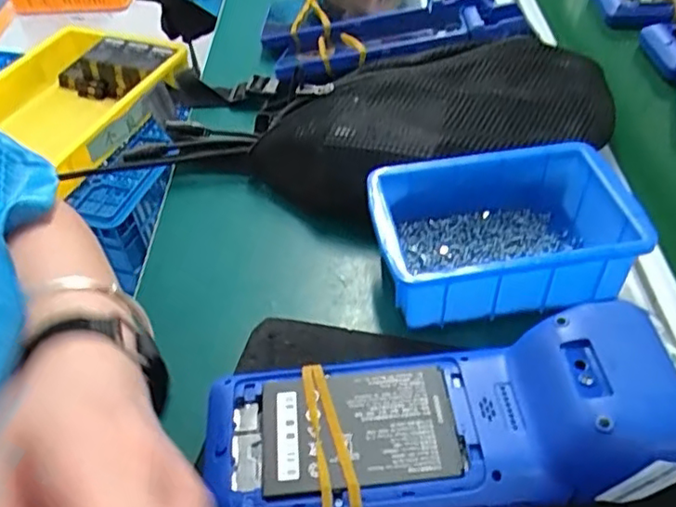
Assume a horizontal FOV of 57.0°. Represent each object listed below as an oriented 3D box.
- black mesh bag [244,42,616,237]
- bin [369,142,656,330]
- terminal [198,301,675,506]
[{"bbox_3d":[0.070,-0.088,0.451,0.264,0.062,0.123,-13,47,-7],"label":"black mesh bag"},{"bbox_3d":[0.099,-0.011,0.378,0.149,0.048,0.105,-6,46,-2],"label":"bin"},{"bbox_3d":[0.047,0.076,0.291,0.218,0.051,0.080,-5,46,0],"label":"terminal"}]

